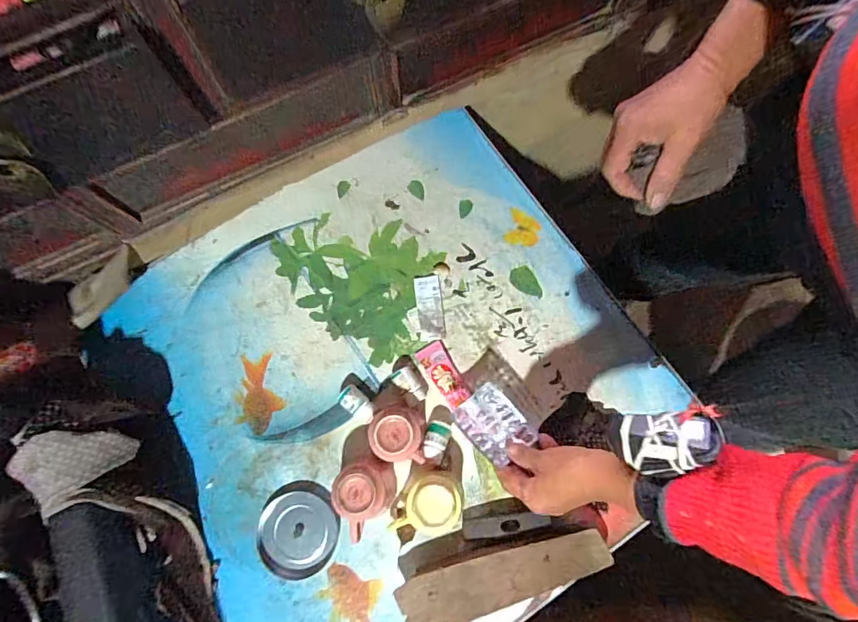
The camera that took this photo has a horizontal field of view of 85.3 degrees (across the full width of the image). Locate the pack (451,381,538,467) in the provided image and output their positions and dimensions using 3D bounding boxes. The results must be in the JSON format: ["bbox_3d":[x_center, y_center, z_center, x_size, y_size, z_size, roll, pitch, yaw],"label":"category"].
[{"bbox_3d":[0.069,0.121,0.505,0.060,0.005,0.075,-37,67,-12],"label":"pack"}]

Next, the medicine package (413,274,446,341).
[{"bbox_3d":[0.001,-0.005,0.589,0.032,0.011,0.086,-6,77,-1],"label":"medicine package"}]

